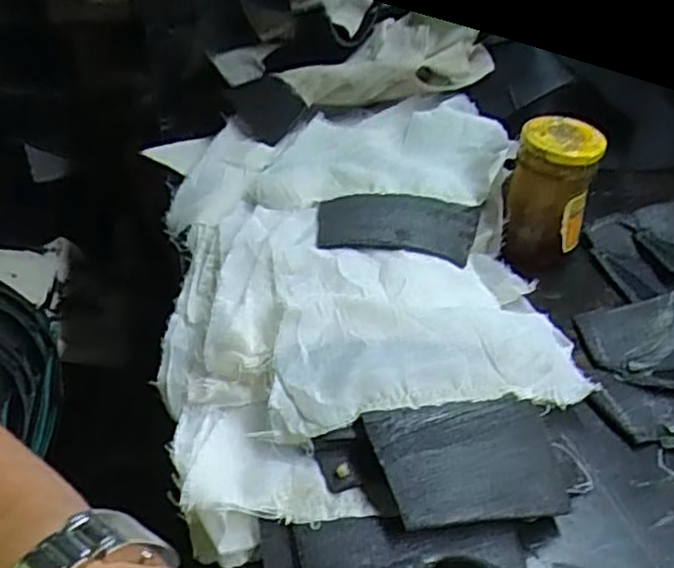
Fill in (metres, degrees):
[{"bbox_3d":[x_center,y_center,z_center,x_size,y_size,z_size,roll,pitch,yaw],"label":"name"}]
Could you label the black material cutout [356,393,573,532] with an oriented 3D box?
[{"bbox_3d":[0.070,0.089,0.339,0.100,0.009,0.061,-1,57,-22],"label":"black material cutout"}]

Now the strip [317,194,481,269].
[{"bbox_3d":[0.044,-0.042,0.476,0.113,0.019,0.071,7,40,4],"label":"strip"}]

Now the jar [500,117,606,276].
[{"bbox_3d":[0.158,-0.064,0.505,0.059,0.108,0.052,17,41,15],"label":"jar"}]

